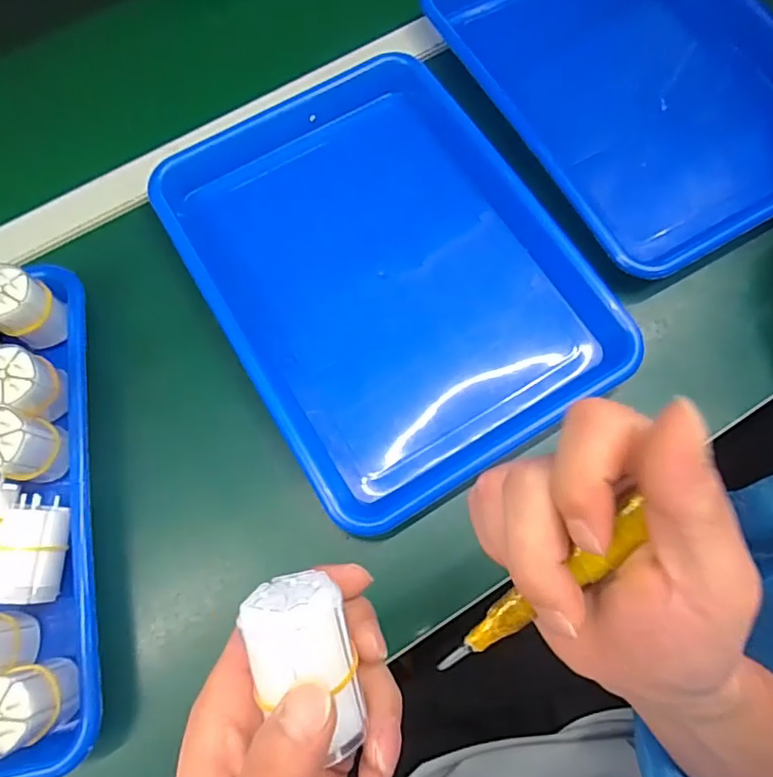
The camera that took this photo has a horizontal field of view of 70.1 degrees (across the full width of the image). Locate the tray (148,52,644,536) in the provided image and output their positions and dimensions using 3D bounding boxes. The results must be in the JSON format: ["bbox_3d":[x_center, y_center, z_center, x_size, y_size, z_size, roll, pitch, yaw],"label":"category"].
[{"bbox_3d":[-0.002,-0.090,0.421,0.250,0.046,0.334,-29,72,-10],"label":"tray"}]

